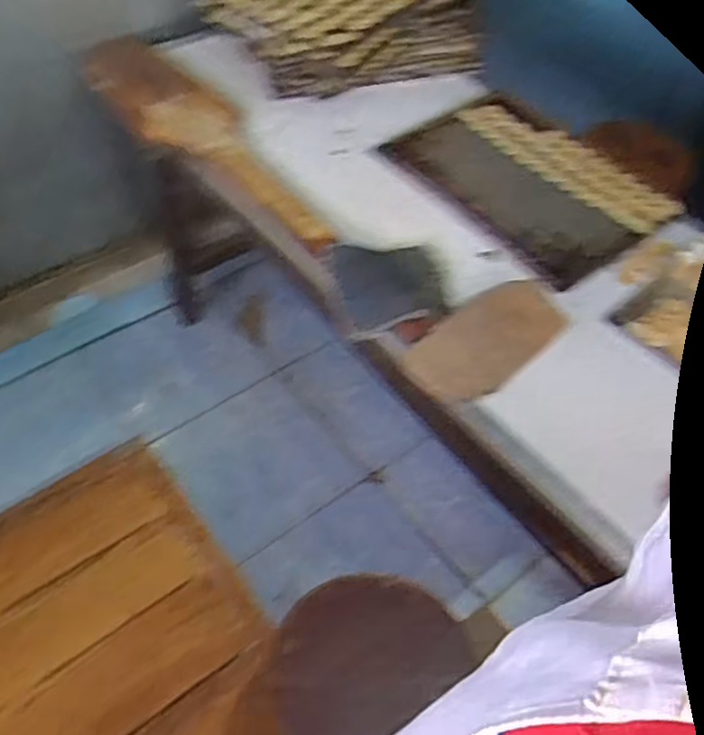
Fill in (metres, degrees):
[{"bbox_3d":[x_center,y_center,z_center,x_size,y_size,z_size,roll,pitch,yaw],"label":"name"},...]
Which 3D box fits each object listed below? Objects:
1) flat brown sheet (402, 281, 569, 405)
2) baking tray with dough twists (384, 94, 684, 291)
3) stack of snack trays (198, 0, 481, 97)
[{"bbox_3d":[0.200,-0.045,1.020,0.265,0.019,0.124,-37,62,-27],"label":"flat brown sheet"},{"bbox_3d":[0.332,-0.352,1.297,0.354,0.046,0.453,-28,59,-22],"label":"baking tray with dough twists"},{"bbox_3d":[-0.023,-0.719,1.446,0.508,0.170,0.381,-29,59,-23],"label":"stack of snack trays"}]

